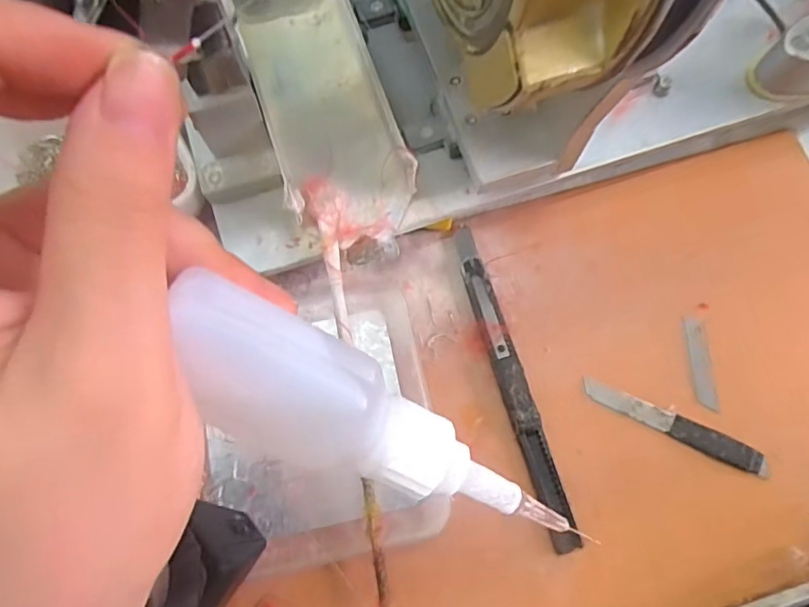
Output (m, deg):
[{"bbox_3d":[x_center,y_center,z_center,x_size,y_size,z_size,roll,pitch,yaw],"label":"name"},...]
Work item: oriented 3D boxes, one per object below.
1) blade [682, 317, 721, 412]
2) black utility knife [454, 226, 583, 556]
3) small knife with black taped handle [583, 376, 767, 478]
[{"bbox_3d":[0.130,0.026,0.241,0.009,0.004,0.040,-4,75,4],"label":"blade"},{"bbox_3d":[0.046,0.032,0.235,0.012,0.009,0.141,-15,76,-5],"label":"black utility knife"},{"bbox_3d":[0.115,0.051,0.232,0.079,0.004,0.012,27,76,6],"label":"small knife with black taped handle"}]

